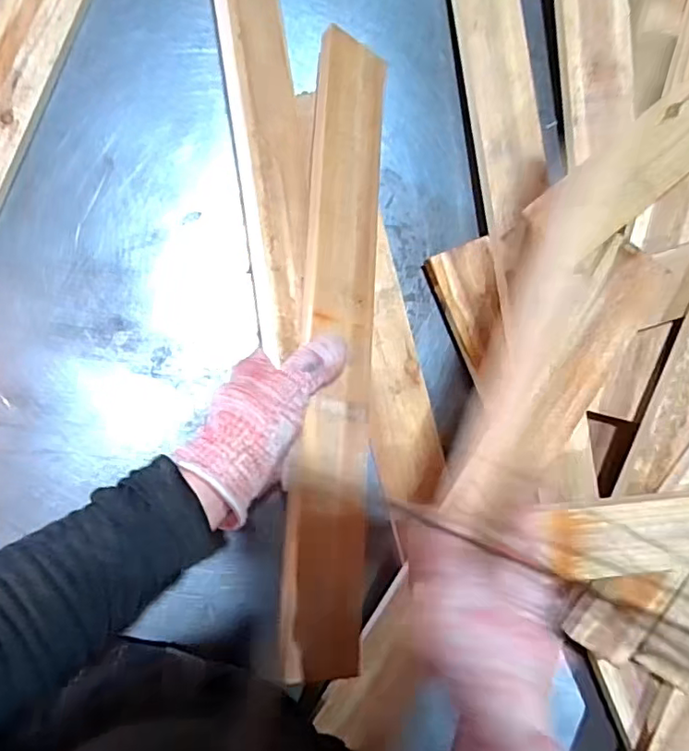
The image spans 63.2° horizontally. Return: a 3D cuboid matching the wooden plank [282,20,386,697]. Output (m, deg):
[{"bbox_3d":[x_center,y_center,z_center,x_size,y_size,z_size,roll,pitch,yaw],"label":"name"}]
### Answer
[{"bbox_3d":[-0.003,-0.036,0.417,0.066,0.013,0.469,13,74,-34],"label":"wooden plank"}]

